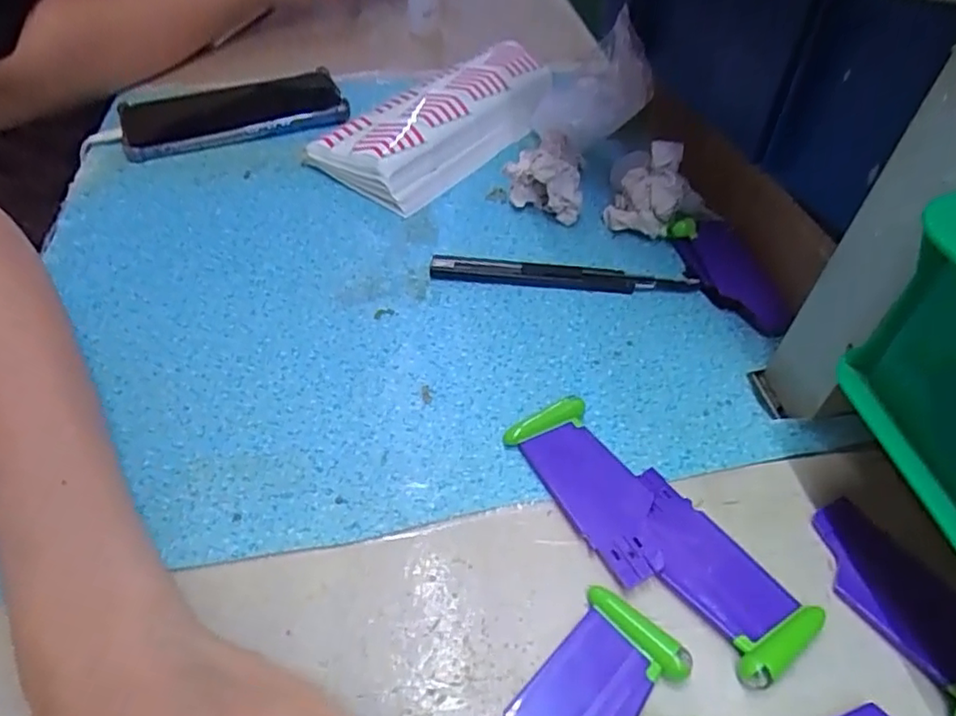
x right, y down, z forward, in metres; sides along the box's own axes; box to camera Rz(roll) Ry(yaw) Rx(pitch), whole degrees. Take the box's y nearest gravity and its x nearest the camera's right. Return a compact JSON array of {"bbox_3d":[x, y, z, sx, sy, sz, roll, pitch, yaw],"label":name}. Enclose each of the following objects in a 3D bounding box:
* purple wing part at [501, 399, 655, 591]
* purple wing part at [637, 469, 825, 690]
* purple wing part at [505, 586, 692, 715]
[{"bbox_3d":[0.053,0.057,0.283,0.039,0.009,0.089,-25,53,-22],"label":"purple wing part"},{"bbox_3d":[0.094,0.087,0.257,0.041,0.007,0.087,-29,55,-25],"label":"purple wing part"},{"bbox_3d":[0.035,0.128,0.220,0.040,0.009,0.089,32,55,25],"label":"purple wing part"}]

